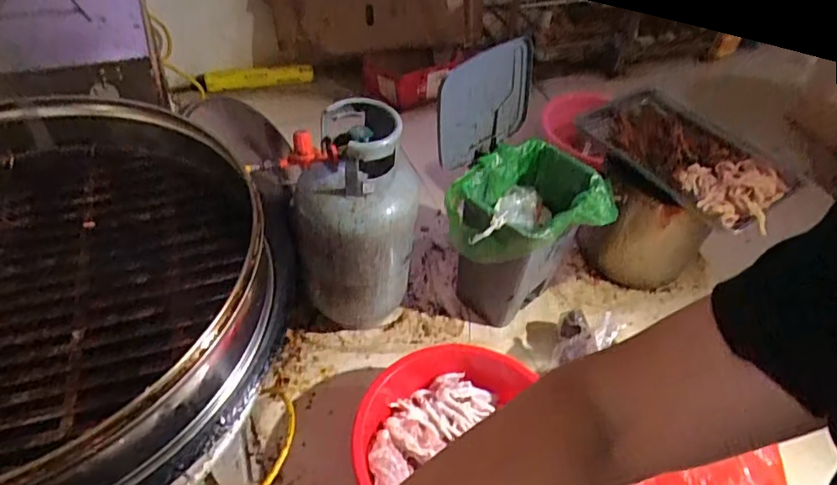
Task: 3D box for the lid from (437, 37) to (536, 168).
[{"bbox_3d":[0.178,-0.348,1.473,0.036,0.347,0.434,37,53,25],"label":"lid"}]

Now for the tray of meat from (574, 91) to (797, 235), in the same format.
[{"bbox_3d":[0.803,-0.269,1.693,0.336,0.098,0.623,-21,53,-24],"label":"tray of meat"}]

